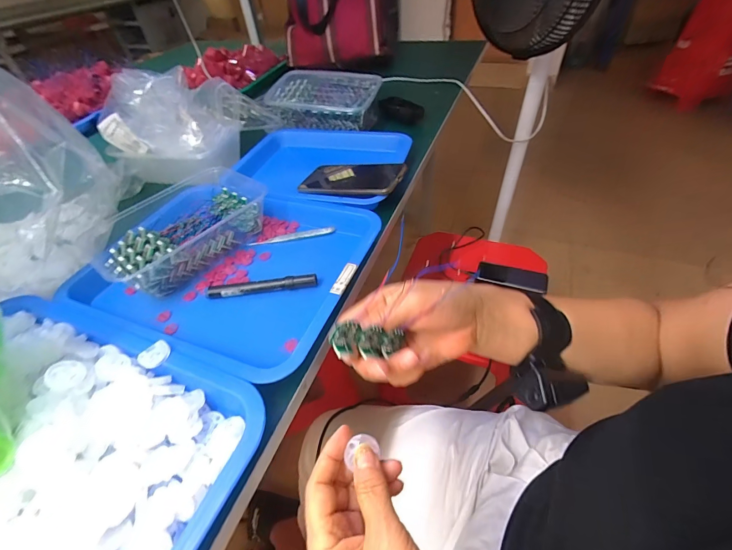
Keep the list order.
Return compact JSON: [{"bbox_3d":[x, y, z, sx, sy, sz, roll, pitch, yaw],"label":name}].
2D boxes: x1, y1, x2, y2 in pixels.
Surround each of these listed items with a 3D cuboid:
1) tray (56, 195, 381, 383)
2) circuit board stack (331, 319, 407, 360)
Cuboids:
[{"bbox_3d":[-0.166,-0.018,0.439,0.324,0.059,0.264,14,49,19],"label":"tray"},{"bbox_3d":[0.002,0.051,0.261,0.067,0.023,0.013,15,33,-37],"label":"circuit board stack"}]

